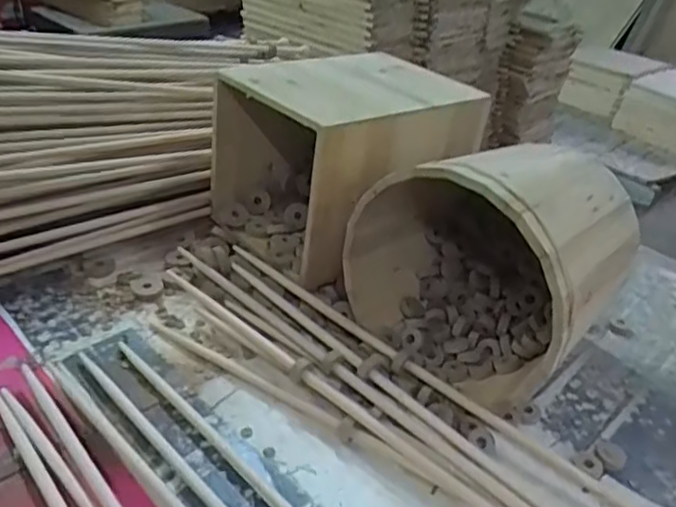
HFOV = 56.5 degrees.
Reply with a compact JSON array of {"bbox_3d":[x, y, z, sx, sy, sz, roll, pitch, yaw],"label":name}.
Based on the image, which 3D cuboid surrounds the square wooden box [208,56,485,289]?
[{"bbox_3d":[0.013,-0.128,0.790,0.280,0.200,0.197,-24,42,-38],"label":"square wooden box"}]

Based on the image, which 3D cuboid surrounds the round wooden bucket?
[{"bbox_3d":[0.155,0.006,0.646,0.225,0.230,0.216,26,38,30],"label":"round wooden bucket"}]

